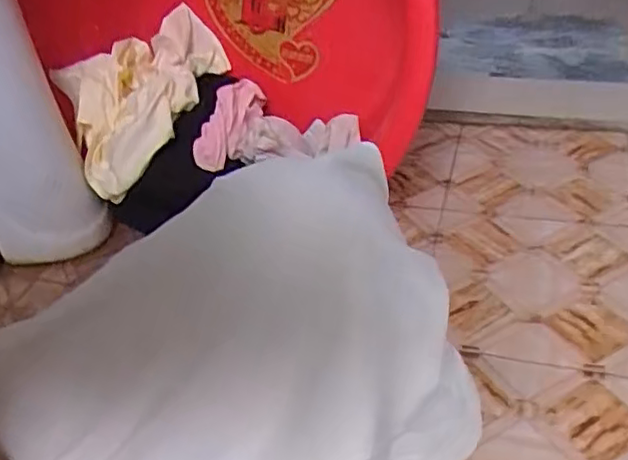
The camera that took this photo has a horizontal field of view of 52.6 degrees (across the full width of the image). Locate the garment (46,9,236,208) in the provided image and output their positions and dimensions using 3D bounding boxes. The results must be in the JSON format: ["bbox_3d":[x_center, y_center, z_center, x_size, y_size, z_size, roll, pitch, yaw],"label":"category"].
[{"bbox_3d":[-0.250,-0.204,1.020,0.291,0.169,0.177,-32,45,-29],"label":"garment"}]

